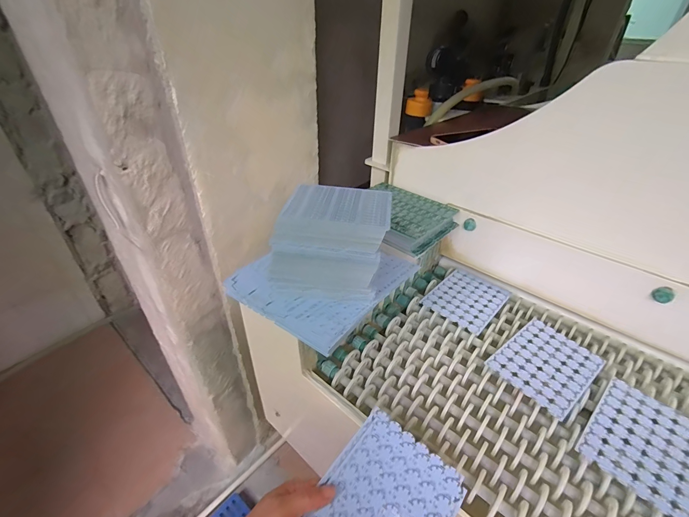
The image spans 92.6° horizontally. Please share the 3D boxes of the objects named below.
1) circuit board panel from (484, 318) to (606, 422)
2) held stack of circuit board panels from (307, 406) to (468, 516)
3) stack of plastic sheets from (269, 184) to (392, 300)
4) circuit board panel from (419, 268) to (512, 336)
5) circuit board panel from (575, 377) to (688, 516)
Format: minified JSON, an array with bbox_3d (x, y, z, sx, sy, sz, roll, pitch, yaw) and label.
[{"bbox_3d":[0.315,0.162,0.513,0.154,0.005,0.116,-25,43,-30],"label":"circuit board panel"},{"bbox_3d":[0.034,0.252,0.329,0.120,0.014,0.162,26,48,31],"label":"held stack of circuit board panels"},{"bbox_3d":[-0.016,-0.025,0.457,0.149,0.108,0.129,8,36,10],"label":"stack of plastic sheets"},{"bbox_3d":[0.237,0.075,0.635,0.115,0.007,0.150,30,44,33],"label":"circuit board panel"},{"bbox_3d":[0.386,0.233,0.418,0.157,0.005,0.117,-28,44,-32],"label":"circuit board panel"}]

